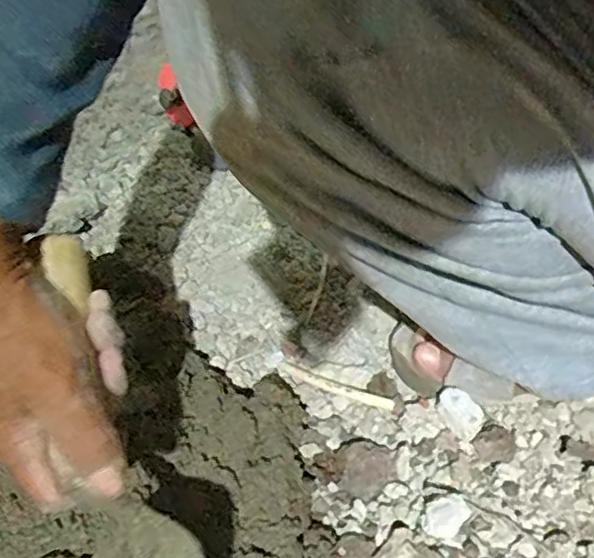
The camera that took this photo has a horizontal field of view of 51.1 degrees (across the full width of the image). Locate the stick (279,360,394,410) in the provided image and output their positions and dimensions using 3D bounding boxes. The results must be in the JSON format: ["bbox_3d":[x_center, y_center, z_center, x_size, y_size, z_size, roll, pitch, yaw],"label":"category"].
[{"bbox_3d":[0.029,0.087,0.513,0.108,0.013,0.016,16,40,35],"label":"stick"}]

